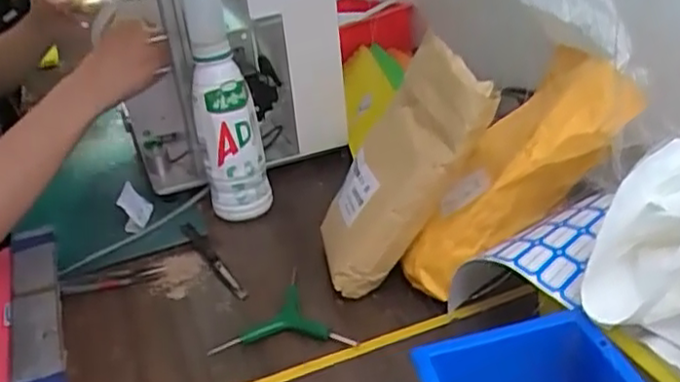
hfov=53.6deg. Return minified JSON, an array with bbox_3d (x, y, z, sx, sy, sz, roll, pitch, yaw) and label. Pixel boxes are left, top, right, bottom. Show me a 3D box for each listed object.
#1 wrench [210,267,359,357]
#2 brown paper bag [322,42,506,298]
[{"bbox_3d":[-0.048,0.100,0.607,0.117,0.009,0.118,-5,28,2],"label":"wrench"},{"bbox_3d":[0.052,-0.017,0.596,0.055,0.225,0.099,23,23,-17],"label":"brown paper bag"}]

